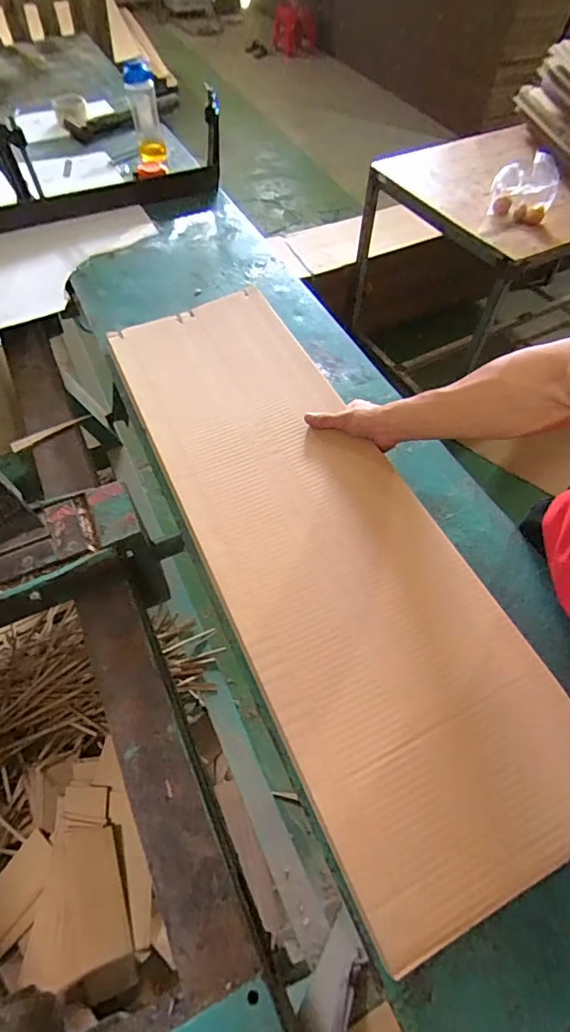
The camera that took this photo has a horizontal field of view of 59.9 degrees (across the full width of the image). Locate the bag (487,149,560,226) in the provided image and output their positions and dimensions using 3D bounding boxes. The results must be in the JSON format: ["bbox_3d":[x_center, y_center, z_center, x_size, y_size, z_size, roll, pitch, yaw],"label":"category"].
[{"bbox_3d":[0.683,-0.933,1.410,0.174,0.113,0.219,20,58,11],"label":"bag"}]

